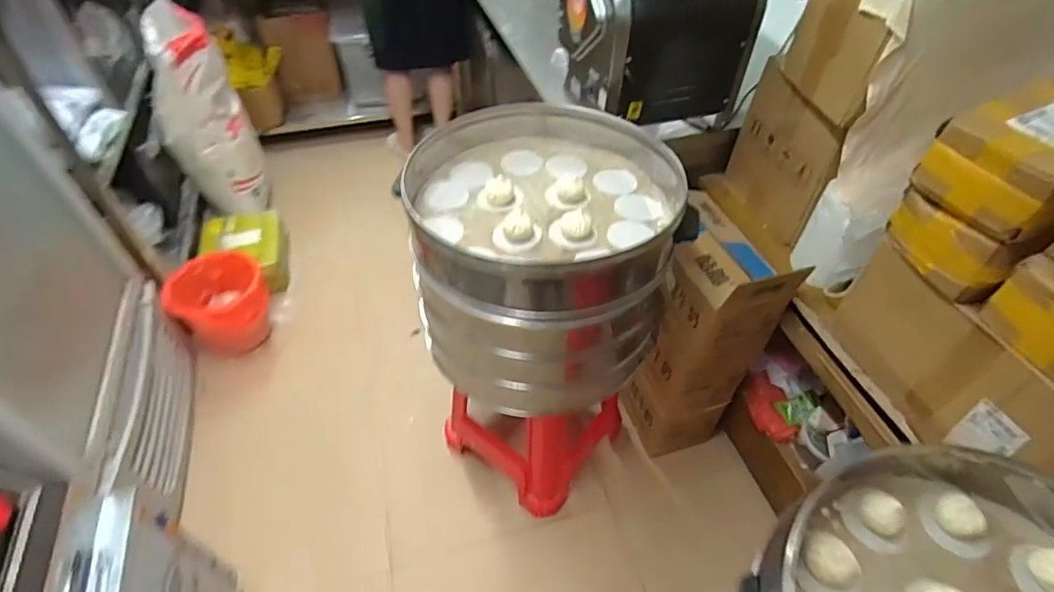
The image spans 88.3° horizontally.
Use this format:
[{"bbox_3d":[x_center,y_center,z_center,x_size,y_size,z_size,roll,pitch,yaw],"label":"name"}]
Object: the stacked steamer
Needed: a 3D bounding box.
[{"bbox_3d":[0.017,-0.115,1.204,0.489,0.467,0.541,-6,48,-7],"label":"stacked steamer"}]

